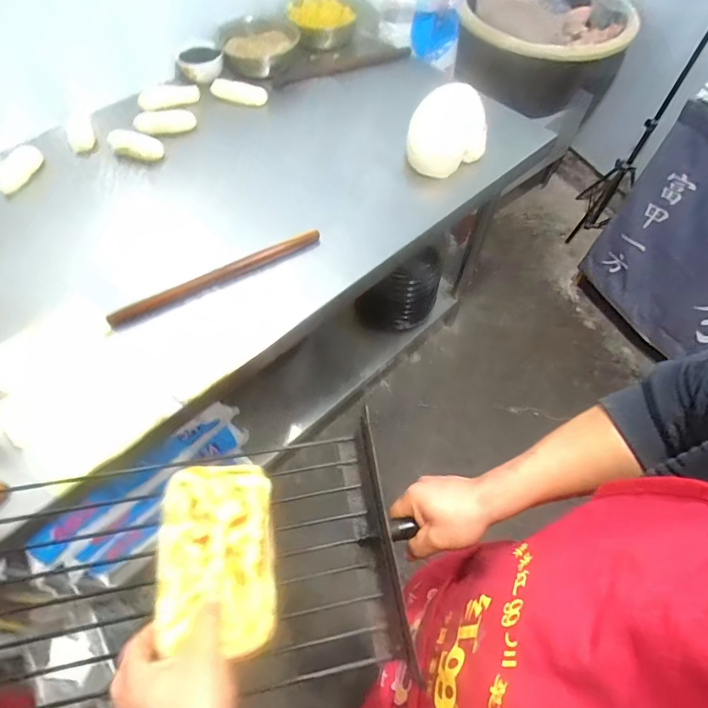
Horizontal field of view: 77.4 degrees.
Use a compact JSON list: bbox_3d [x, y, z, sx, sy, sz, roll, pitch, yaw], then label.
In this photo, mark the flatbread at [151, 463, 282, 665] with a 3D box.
[{"bbox_3d":[-0.128,0.188,0.422,0.102,0.022,0.161,5,56,-25],"label":"flatbread"}]

